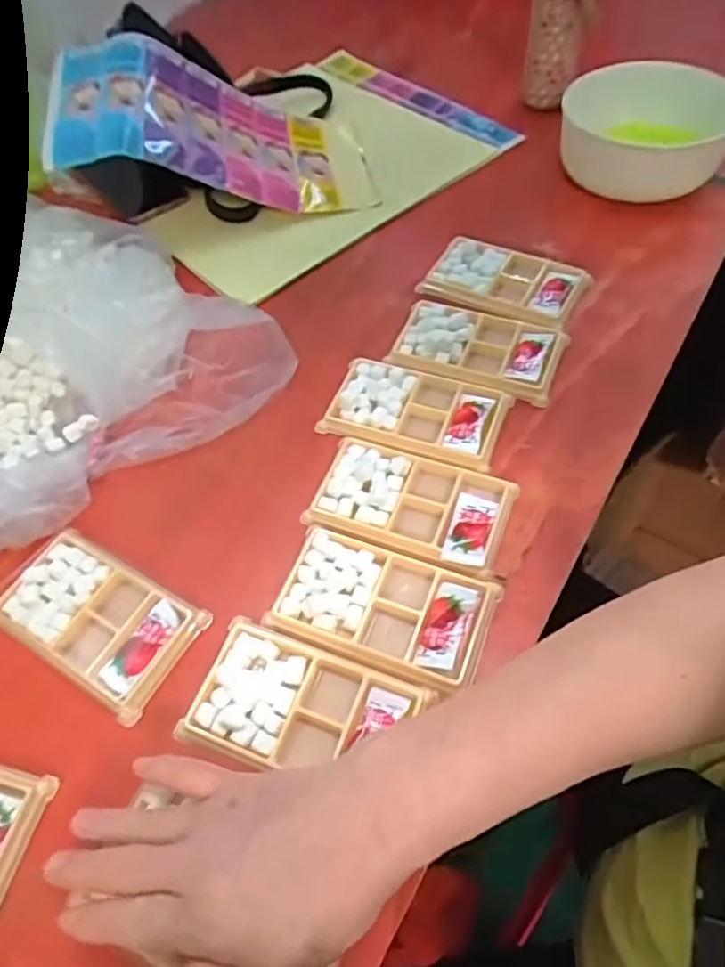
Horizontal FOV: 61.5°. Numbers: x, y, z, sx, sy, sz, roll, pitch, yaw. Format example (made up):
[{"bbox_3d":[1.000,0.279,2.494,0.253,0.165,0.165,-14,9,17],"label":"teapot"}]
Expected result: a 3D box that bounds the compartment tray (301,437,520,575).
[{"bbox_3d":[0.035,0.012,0.433,0.134,0.013,0.075,16,61,14],"label":"compartment tray"}]

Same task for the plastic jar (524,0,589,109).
[{"bbox_3d":[0.215,-0.508,0.670,0.059,0.169,0.069,9,58,12],"label":"plastic jar"}]

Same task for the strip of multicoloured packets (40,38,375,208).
[{"bbox_3d":[-0.149,-0.364,0.627,0.299,0.123,0.171,-12,58,-3],"label":"strip of multicoloured packets"}]

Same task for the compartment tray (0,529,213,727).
[{"bbox_3d":[-0.178,0.088,0.405,0.133,0.012,0.076,25,63,19],"label":"compartment tray"}]

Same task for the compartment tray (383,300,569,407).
[{"bbox_3d":[0.095,-0.118,0.510,0.137,0.015,0.079,18,61,15],"label":"compartment tray"}]

